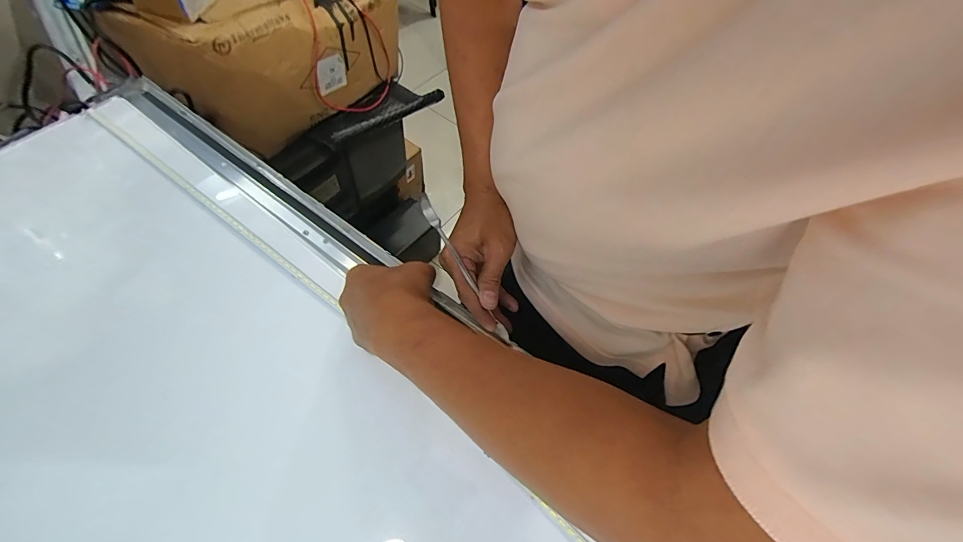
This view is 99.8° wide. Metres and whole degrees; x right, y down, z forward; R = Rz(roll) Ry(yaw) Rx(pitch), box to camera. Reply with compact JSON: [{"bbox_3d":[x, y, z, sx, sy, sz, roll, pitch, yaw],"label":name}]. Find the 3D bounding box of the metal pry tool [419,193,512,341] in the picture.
[{"bbox_3d":[-0.014,0.003,0.371,0.009,0.011,0.161,-38,108,-23],"label":"metal pry tool"}]

